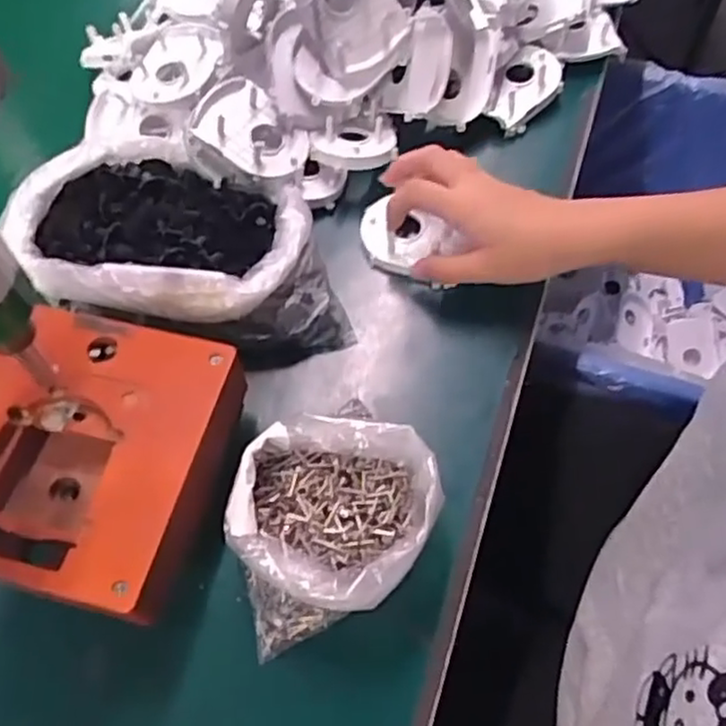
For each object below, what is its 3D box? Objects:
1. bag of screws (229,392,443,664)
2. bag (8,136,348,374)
[{"bbox_3d":[-0.014,0.090,0.400,0.115,0.069,0.110,-12,63,-4],"label":"bag of screws"},{"bbox_3d":[-0.119,-0.082,0.487,0.229,0.066,0.132,15,65,10],"label":"bag"}]

